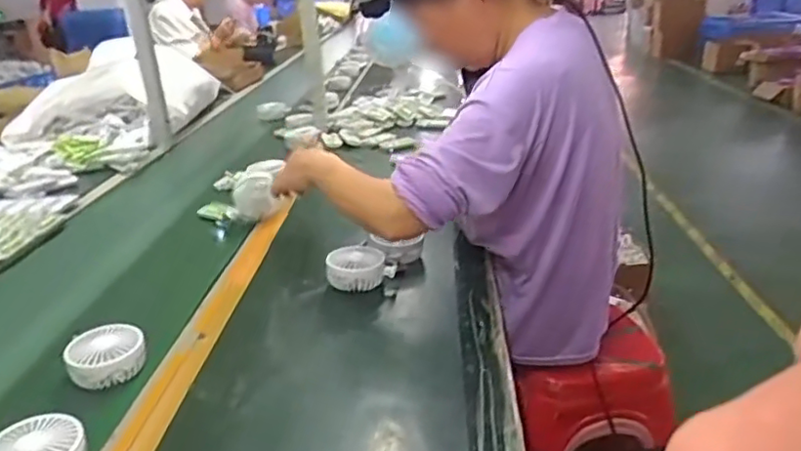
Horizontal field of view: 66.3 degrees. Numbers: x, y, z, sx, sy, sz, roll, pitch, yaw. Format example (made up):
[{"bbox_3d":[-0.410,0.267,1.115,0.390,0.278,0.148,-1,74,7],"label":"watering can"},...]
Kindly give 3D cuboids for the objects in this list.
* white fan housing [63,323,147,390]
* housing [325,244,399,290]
[{"bbox_3d":[-0.362,0.159,0.754,0.091,0.038,0.084,-18,28,-31],"label":"white fan housing"},{"bbox_3d":[-0.059,0.067,0.925,0.099,0.053,0.077,-4,24,-1],"label":"housing"}]

